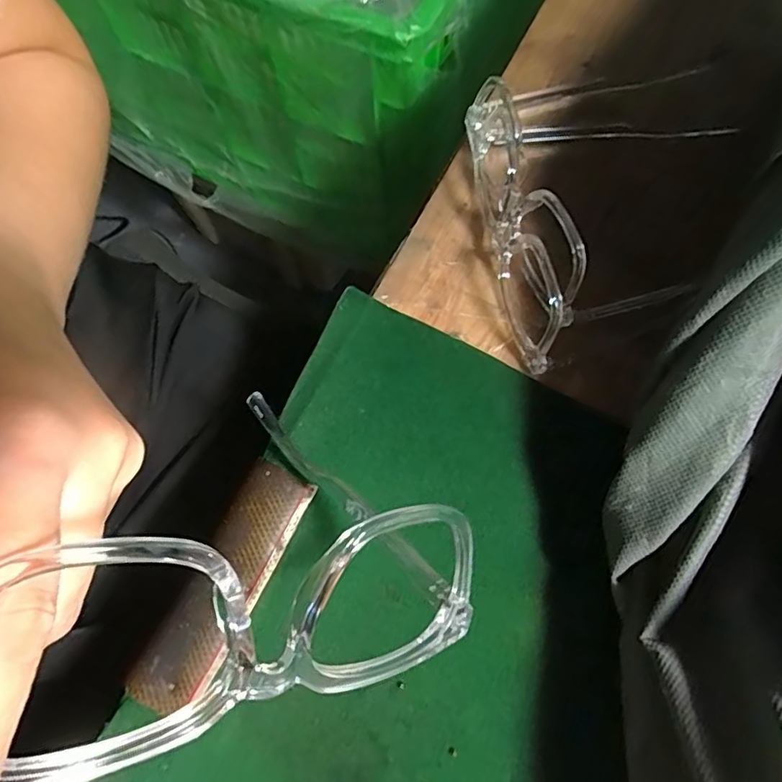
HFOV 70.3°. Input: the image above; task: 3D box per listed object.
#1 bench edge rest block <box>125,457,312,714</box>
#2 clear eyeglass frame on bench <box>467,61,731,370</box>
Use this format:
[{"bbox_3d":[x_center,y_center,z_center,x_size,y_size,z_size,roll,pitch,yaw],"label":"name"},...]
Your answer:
[{"bbox_3d":[-0.080,0.091,0.264,0.036,0.007,0.117,26,74,8],"label":"bench edge rest block"},{"bbox_3d":[0.127,-0.116,0.310,0.164,0.047,0.171,-16,73,-5],"label":"clear eyeglass frame on bench"}]

